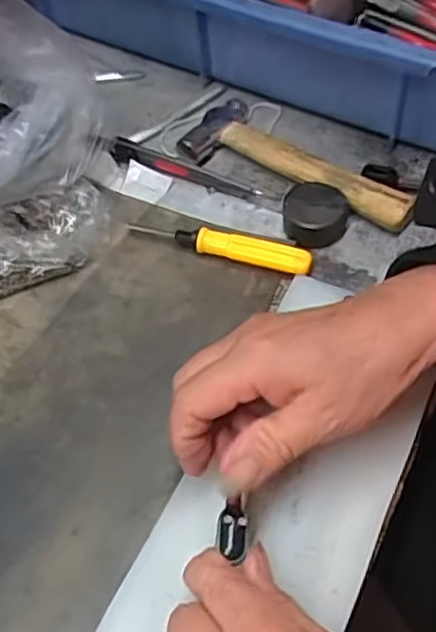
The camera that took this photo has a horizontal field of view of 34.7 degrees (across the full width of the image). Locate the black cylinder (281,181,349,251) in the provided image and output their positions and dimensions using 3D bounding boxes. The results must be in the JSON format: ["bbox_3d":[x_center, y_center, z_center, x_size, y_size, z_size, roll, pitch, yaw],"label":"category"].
[{"bbox_3d":[0.060,-0.062,0.433,0.038,0.021,0.038,5,55,5],"label":"black cylinder"}]

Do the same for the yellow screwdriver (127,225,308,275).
[{"bbox_3d":[0.001,-0.044,0.422,0.111,0.019,0.012,15,57,13],"label":"yellow screwdriver"}]

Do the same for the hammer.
[{"bbox_3d":[0.055,-0.104,0.464,0.162,0.022,0.052,26,60,19],"label":"hammer"}]

